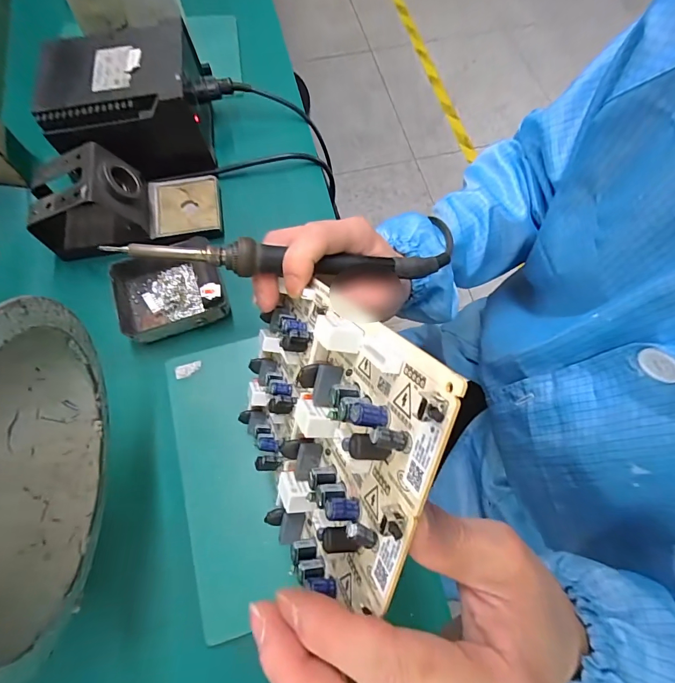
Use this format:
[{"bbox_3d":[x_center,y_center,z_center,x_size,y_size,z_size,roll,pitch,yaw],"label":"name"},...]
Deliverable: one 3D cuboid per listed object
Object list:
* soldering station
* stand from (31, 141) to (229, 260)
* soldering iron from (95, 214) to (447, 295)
[{"bbox_3d":[-0.201,-0.251,0.395,0.149,0.081,0.138,-2,70,-1],"label":"soldering station"},{"bbox_3d":[-0.202,-0.138,0.368,0.163,0.075,0.075,-9,70,-4],"label":"stand"},{"bbox_3d":[-0.046,-0.049,0.226,0.166,0.021,0.021,2,69,-10],"label":"soldering iron"}]

